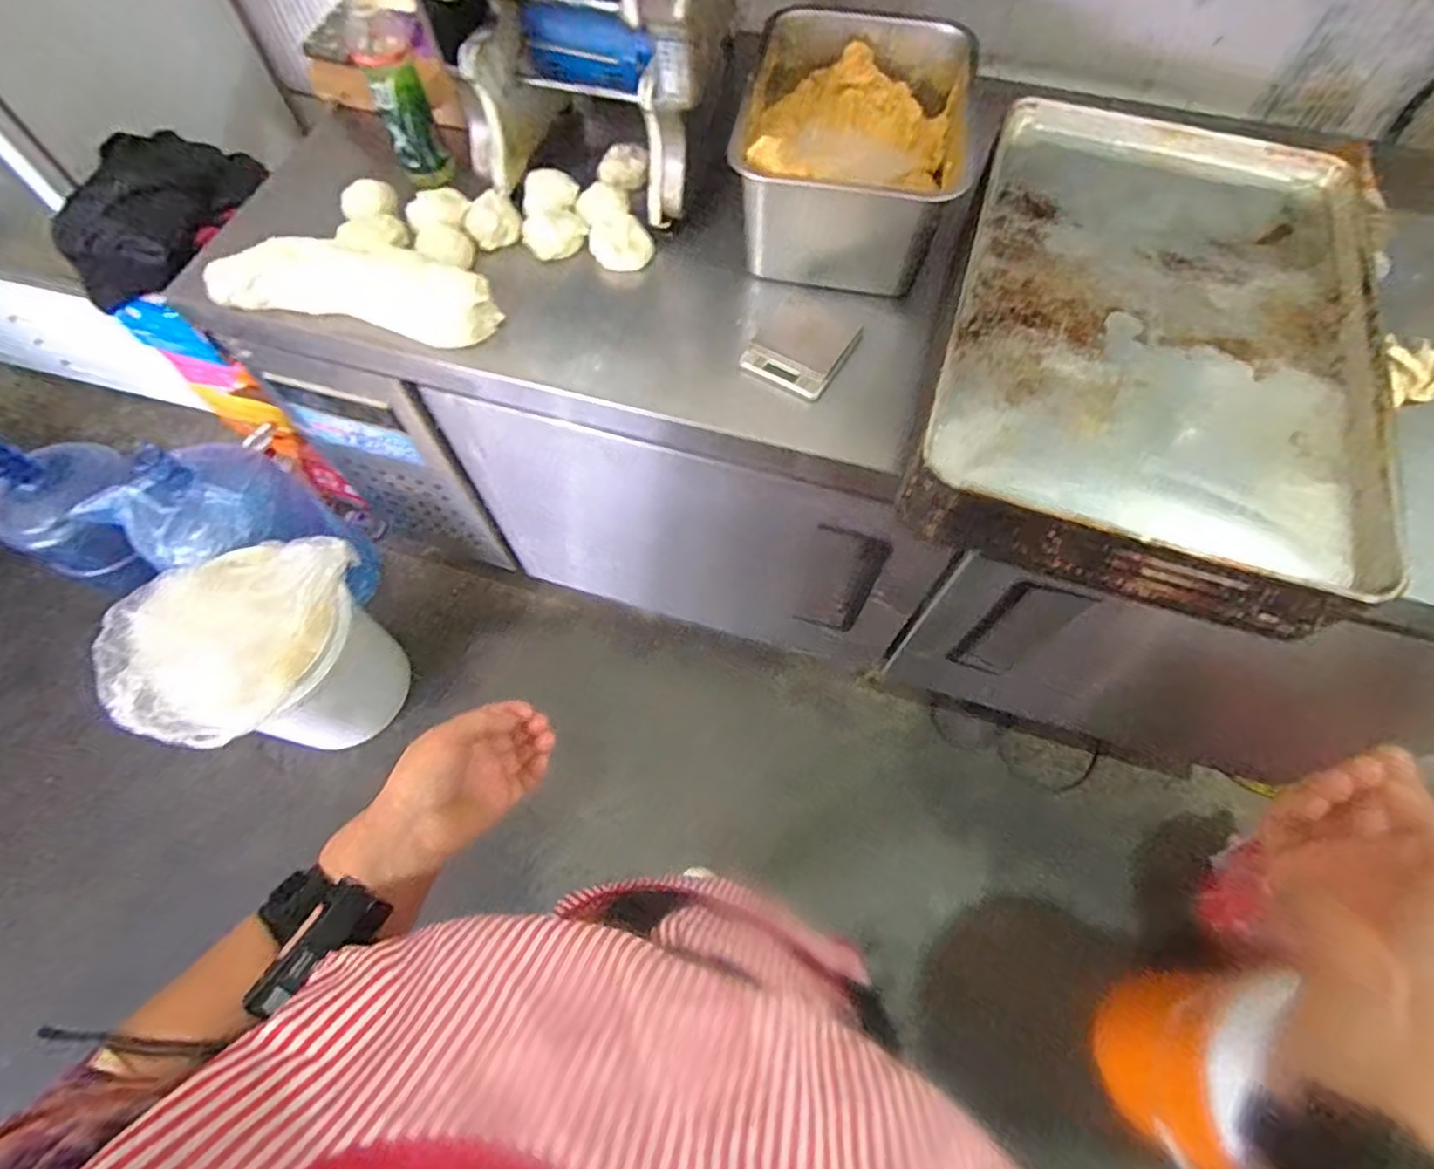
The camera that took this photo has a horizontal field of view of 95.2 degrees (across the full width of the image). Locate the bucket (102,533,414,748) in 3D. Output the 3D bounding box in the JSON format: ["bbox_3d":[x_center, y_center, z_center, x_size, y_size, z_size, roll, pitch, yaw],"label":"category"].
[{"bbox_3d":[-0.784,0.144,1.193,0.289,0.458,0.342,10,65,3],"label":"bucket"}]

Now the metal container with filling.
[{"bbox_3d":[0.172,-0.561,0.824,0.259,0.147,0.362,11,65,4],"label":"metal container with filling"}]

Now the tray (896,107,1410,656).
[{"bbox_3d":[0.462,-0.276,0.708,0.405,0.078,0.612,18,66,7],"label":"tray"}]

